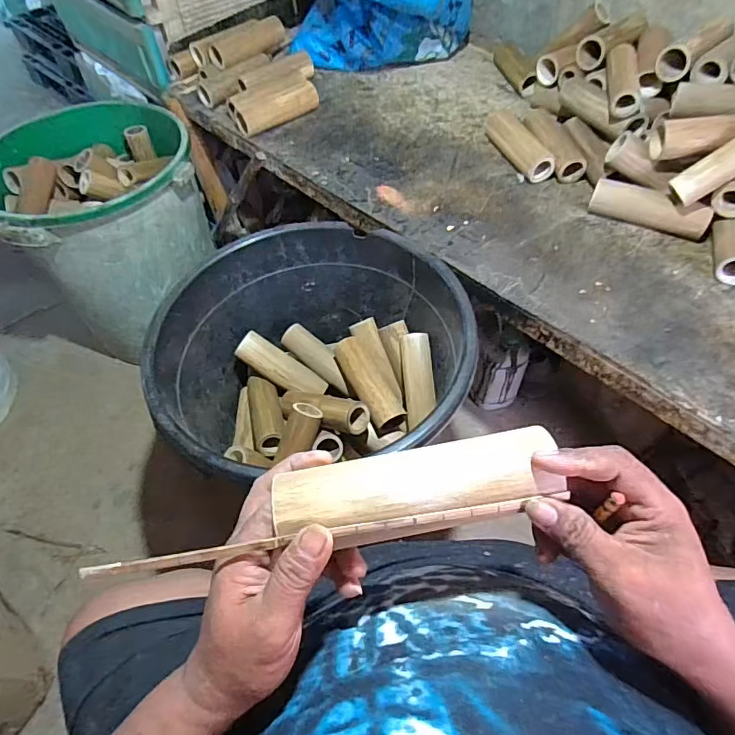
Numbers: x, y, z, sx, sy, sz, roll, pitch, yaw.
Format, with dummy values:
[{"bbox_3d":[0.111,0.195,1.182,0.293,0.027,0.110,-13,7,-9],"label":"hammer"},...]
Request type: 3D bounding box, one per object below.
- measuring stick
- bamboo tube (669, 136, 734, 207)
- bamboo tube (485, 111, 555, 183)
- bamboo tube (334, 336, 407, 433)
[{"bbox_3d":[-0.017,0.099,0.288,0.279,0.012,0.009,-7,53,-6],"label":"measuring stick"},{"bbox_3d":[0.555,-0.316,0.739,0.182,0.047,0.045,-35,46,31],"label":"bamboo tube"},{"bbox_3d":[0.285,-0.443,0.961,0.059,0.053,0.222,-14,54,-9],"label":"bamboo tube"},{"bbox_3d":[0.009,0.027,0.869,0.077,0.059,0.186,-20,55,-13],"label":"bamboo tube"}]

